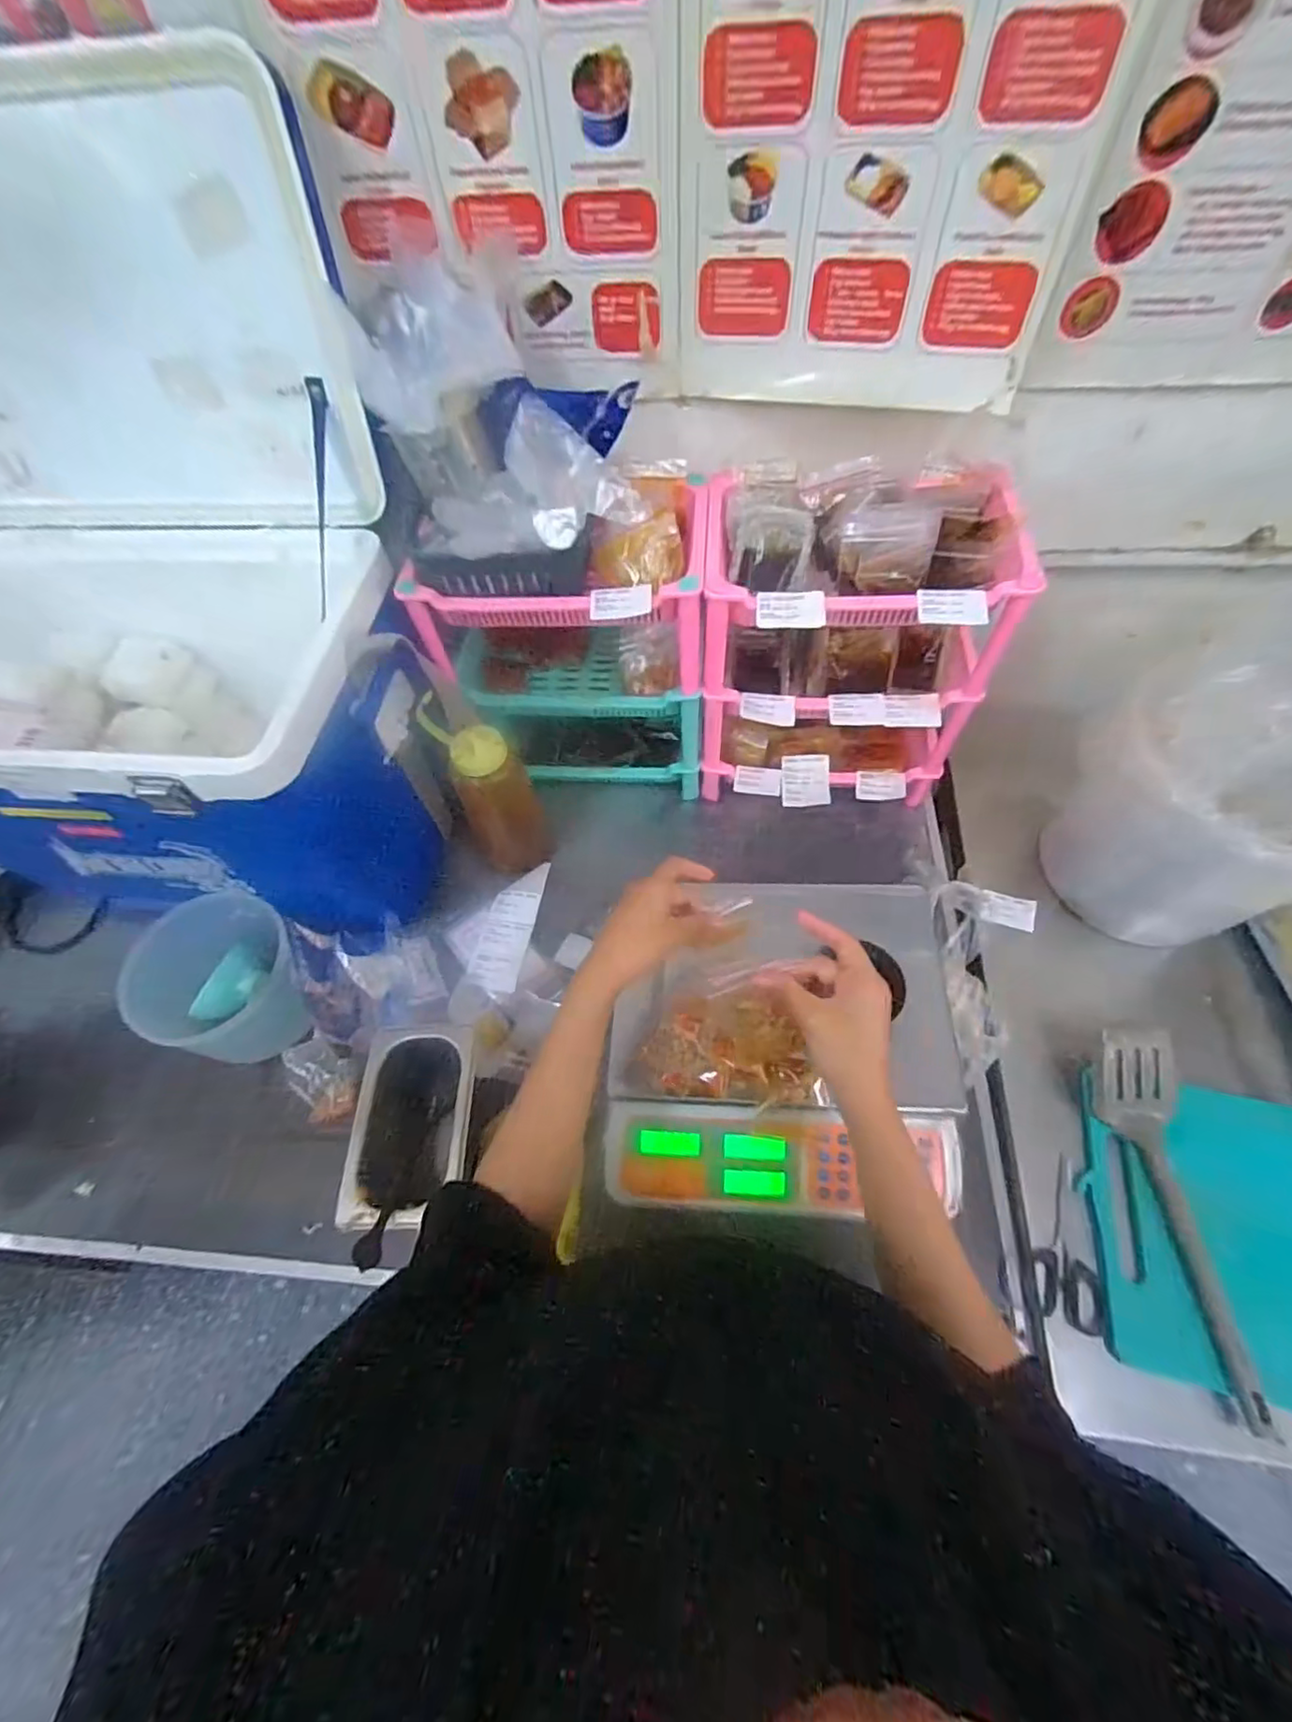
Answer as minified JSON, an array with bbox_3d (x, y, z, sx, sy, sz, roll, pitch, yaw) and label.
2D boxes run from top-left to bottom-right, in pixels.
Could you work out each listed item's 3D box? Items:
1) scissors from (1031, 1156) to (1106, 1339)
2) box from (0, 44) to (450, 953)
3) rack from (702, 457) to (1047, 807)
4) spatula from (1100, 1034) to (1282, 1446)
[{"bbox_3d":[0.383,0.348,0.578,0.052,0.018,0.141,7,60,8],"label":"scissors"},{"bbox_3d":[-0.510,-0.242,0.614,0.482,0.585,0.464,11,61,10],"label":"box"},{"bbox_3d":[0.220,-0.243,0.744,0.307,0.360,0.197,1,60,5],"label":"rack"},{"bbox_3d":[0.487,0.316,0.572,0.071,0.046,0.316,-1,60,3],"label":"spatula"}]

